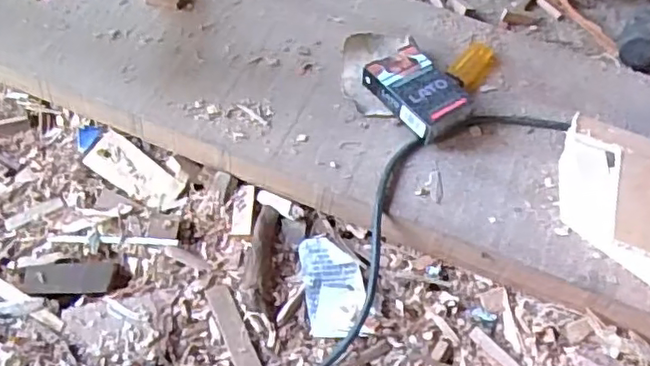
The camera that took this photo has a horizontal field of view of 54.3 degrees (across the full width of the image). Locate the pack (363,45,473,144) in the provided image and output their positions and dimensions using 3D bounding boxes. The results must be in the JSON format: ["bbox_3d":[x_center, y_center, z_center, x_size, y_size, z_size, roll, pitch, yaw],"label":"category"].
[{"bbox_3d":[0.083,-0.079,0.567,0.059,0.029,0.089,-31,62,-23],"label":"pack"}]

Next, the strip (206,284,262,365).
[{"bbox_3d":[-0.061,0.127,0.475,0.018,0.005,0.114,-20,59,-18],"label":"strip"}]

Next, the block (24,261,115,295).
[{"bbox_3d":[-0.201,0.074,0.498,0.065,0.009,0.025,-2,55,-6],"label":"block"}]

